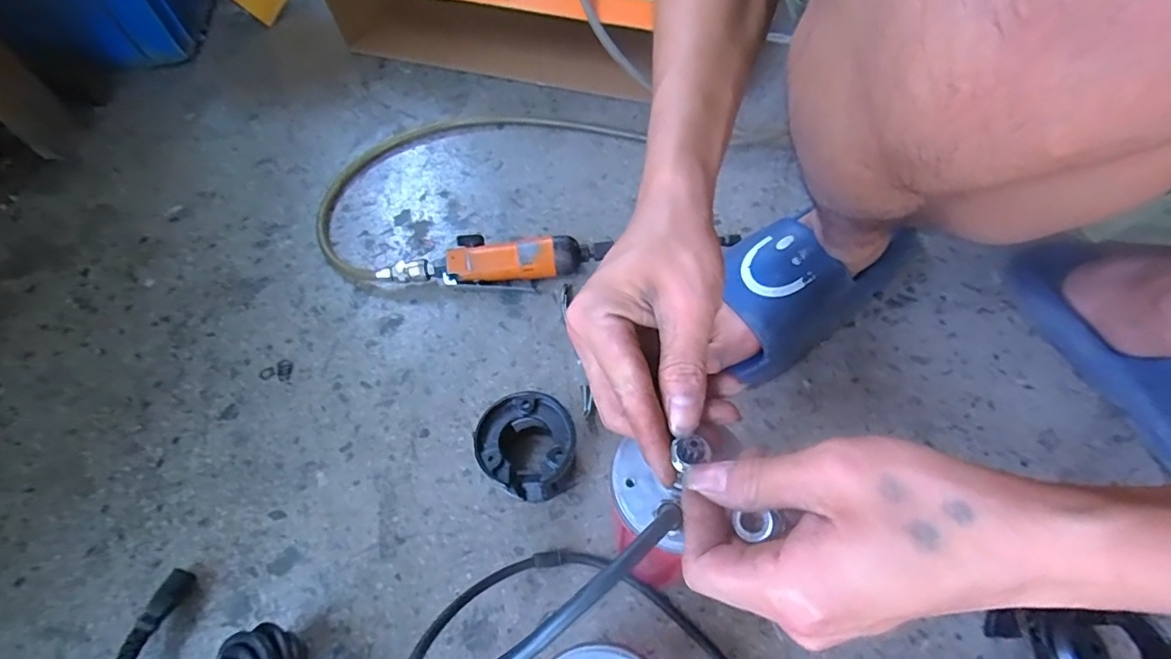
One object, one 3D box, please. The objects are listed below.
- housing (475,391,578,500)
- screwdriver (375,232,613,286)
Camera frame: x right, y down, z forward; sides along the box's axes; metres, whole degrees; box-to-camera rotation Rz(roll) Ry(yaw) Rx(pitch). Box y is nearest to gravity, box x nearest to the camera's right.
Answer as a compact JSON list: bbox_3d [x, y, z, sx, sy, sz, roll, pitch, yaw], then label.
[{"bbox_3d":[-0.044,0.097,0.436,0.071,0.070,0.067,-2,59,3],"label":"housing"},{"bbox_3d":[-0.098,-0.072,0.556,0.222,0.039,0.057,-4,59,1],"label":"screwdriver"}]

